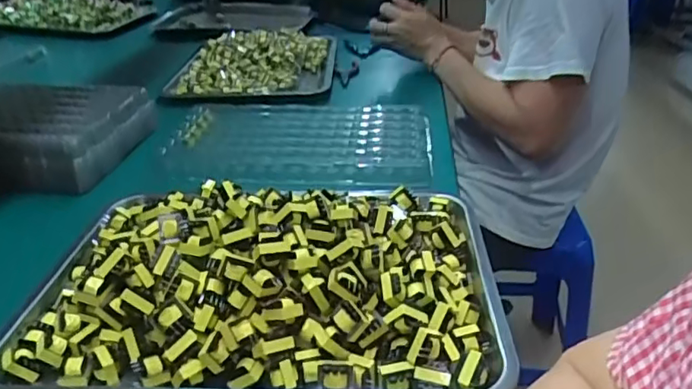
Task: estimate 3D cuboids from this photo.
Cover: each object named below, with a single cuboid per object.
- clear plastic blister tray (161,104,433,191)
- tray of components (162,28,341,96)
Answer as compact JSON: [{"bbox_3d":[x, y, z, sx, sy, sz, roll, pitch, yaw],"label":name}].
[{"bbox_3d":[-0.060,-0.075,0.798,0.345,0.033,0.233,2,29,4],"label":"clear plastic blister tray"},{"bbox_3d":[-0.176,-0.281,1.138,0.304,0.047,0.382,-1,30,1],"label":"tray of components"}]

